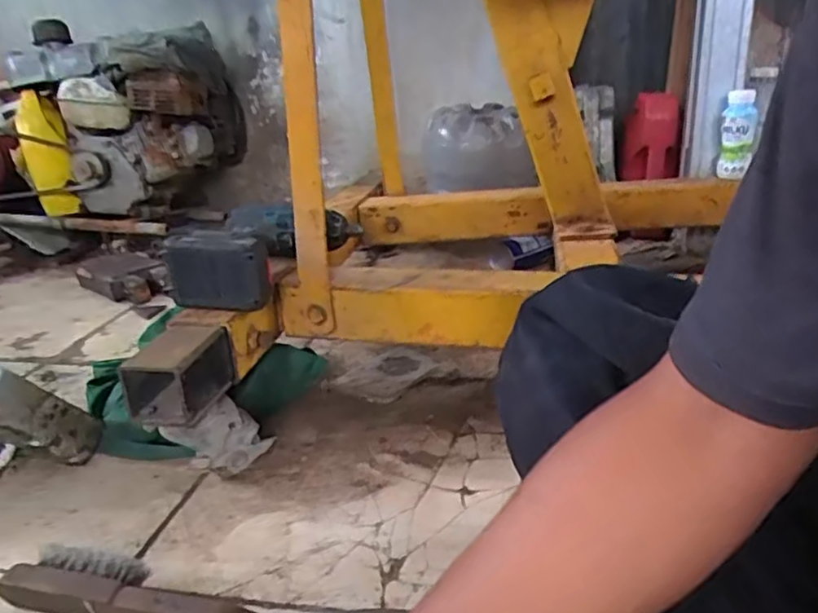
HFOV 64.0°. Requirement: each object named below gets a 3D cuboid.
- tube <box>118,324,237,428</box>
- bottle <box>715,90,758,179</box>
[{"bbox_3d":[-0.230,0.066,0.654,0.068,0.068,0.104,2,21,14],"label":"tube"},{"bbox_3d":[0.561,-0.293,1.117,0.053,0.139,0.061,8,24,29],"label":"bottle"}]

